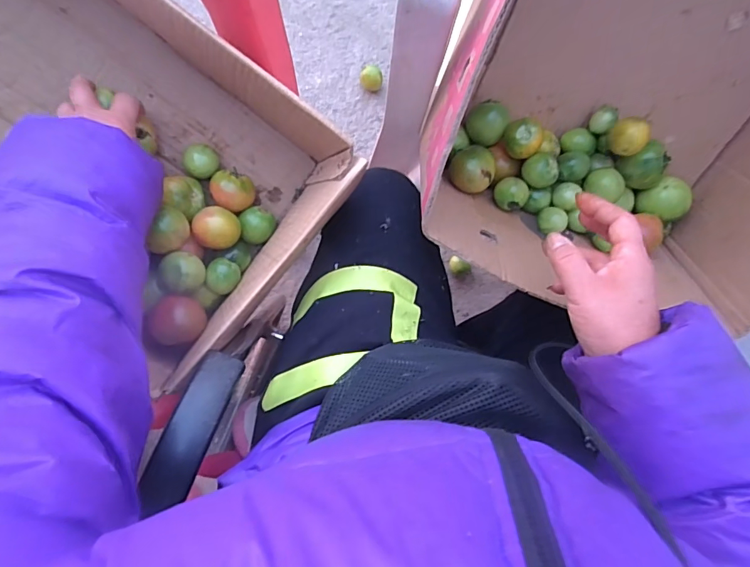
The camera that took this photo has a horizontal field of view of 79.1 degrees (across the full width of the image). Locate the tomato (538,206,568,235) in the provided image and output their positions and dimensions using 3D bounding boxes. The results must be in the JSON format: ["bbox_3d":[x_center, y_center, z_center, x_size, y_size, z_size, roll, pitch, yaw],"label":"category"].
[{"bbox_3d":[0.200,-0.071,0.511,0.023,0.025,0.031,-3,89,-4],"label":"tomato"}]

